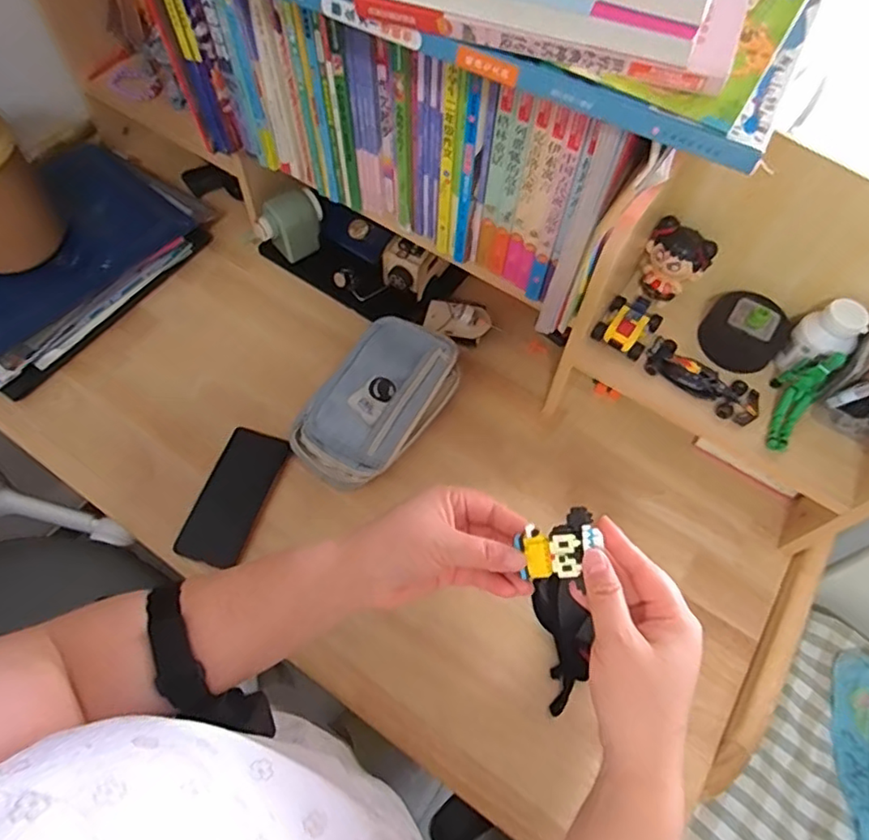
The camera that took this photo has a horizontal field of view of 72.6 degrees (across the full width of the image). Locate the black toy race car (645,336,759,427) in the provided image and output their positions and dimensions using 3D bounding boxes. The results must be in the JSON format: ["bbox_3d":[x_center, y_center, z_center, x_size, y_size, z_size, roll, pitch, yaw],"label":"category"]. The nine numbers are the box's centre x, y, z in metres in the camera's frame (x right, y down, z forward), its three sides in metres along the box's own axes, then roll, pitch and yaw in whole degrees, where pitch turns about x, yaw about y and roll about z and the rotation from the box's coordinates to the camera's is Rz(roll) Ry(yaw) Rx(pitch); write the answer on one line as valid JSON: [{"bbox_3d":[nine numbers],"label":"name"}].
[{"bbox_3d":[0.282,-0.043,0.619,0.122,0.021,0.047,34,64,15],"label":"black toy race car"}]

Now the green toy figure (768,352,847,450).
[{"bbox_3d":[0.364,-0.019,0.601,0.040,0.060,0.106,30,96,13],"label":"green toy figure"}]

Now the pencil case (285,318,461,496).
[{"bbox_3d":[-0.064,-0.022,0.714,0.122,0.059,0.220,33,64,14],"label":"pencil case"}]

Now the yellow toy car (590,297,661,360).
[{"bbox_3d":[0.215,-0.108,0.647,0.056,0.024,0.076,32,64,14],"label":"yellow toy car"}]

